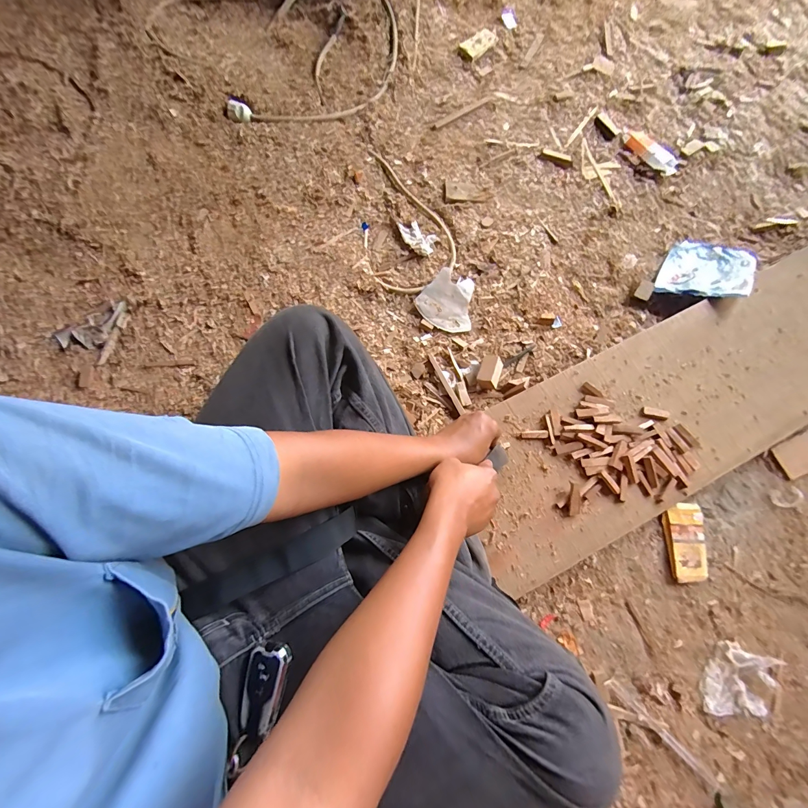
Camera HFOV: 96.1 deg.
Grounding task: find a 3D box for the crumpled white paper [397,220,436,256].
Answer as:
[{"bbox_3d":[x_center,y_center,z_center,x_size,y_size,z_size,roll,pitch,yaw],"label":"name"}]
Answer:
[{"bbox_3d":[0.026,-0.347,0.752,0.093,0.011,0.054,43,78,9],"label":"crumpled white paper"}]

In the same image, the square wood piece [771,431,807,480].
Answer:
[{"bbox_3d":[0.727,0.093,0.664,0.094,0.007,0.058,-23,77,-7],"label":"square wood piece"}]

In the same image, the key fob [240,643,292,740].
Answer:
[{"bbox_3d":[-0.134,0.272,0.348,0.039,0.012,0.070,7,75,1],"label":"key fob"}]

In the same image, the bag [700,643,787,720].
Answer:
[{"bbox_3d":[0.513,0.423,0.550,0.103,0.030,0.101,9,75,1],"label":"bag"}]

